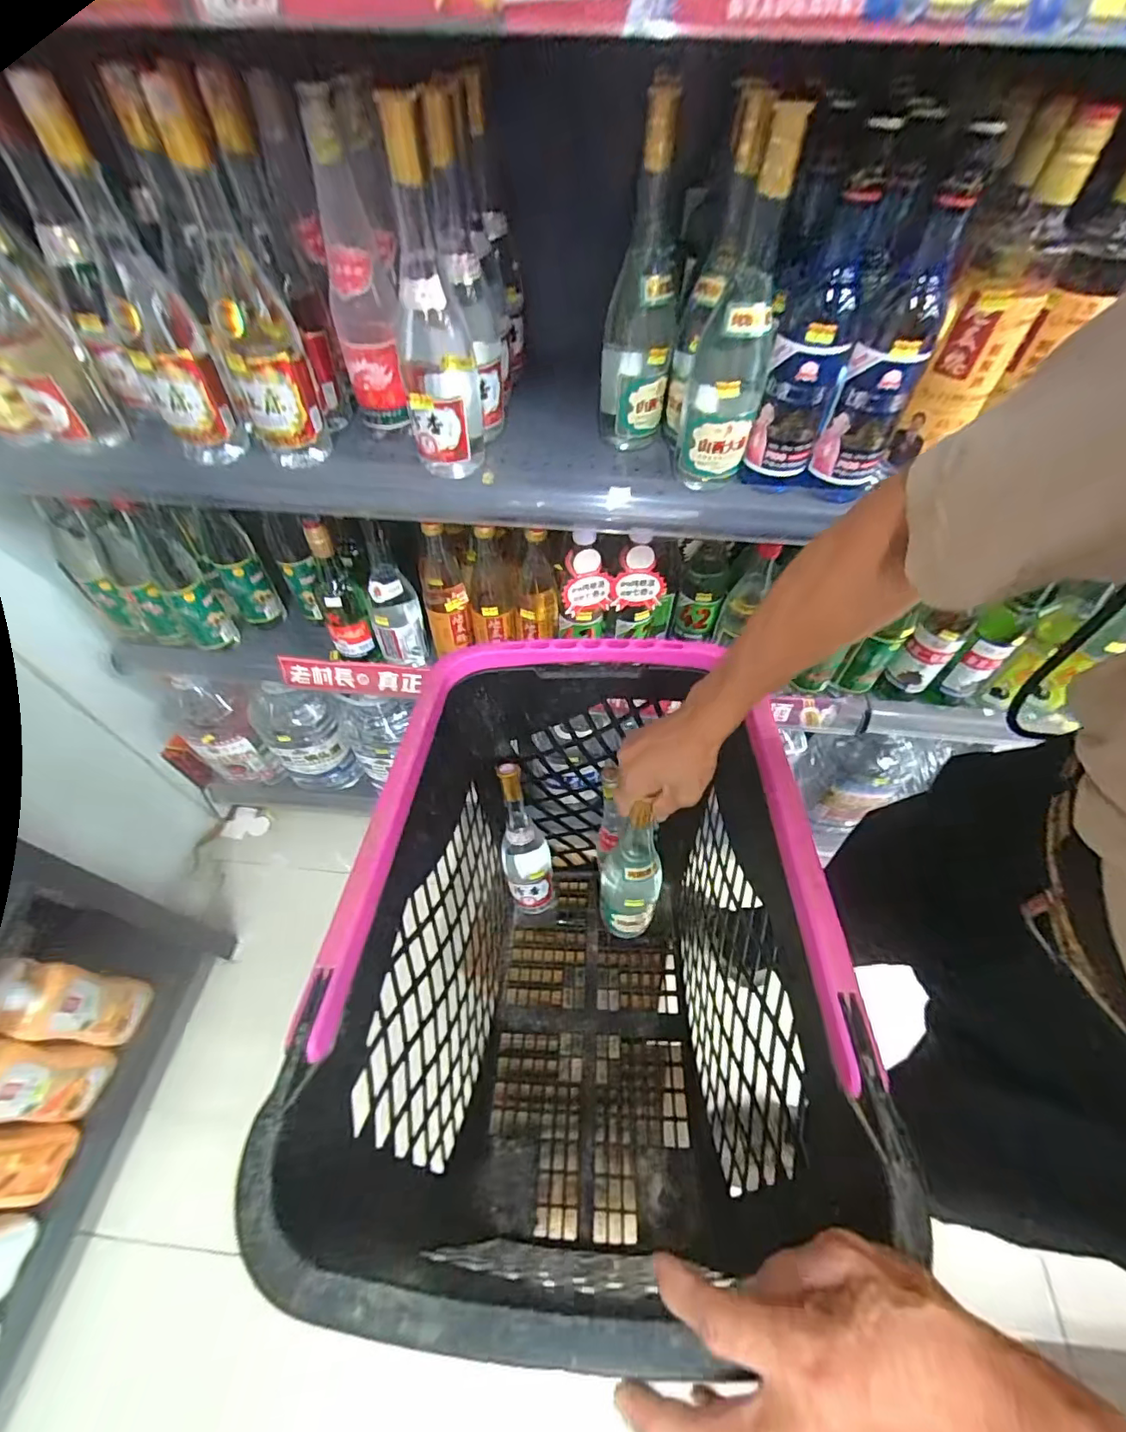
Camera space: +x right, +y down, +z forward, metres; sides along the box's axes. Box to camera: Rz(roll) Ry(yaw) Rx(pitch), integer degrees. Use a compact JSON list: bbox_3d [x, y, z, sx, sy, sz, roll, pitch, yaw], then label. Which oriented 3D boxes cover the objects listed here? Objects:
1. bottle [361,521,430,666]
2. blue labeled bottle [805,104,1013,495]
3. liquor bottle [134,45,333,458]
[{"bbox_3d":[-0.248,-0.173,0.774,0.068,0.227,0.071,-12,55,-9],"label":"bottle"},{"bbox_3d":[0.289,-0.320,0.464,0.061,0.247,0.067,26,59,18],"label":"blue labeled bottle"},{"bbox_3d":[-0.293,-0.380,0.497,0.071,0.270,0.090,-18,57,-12],"label":"liquor bottle"}]

